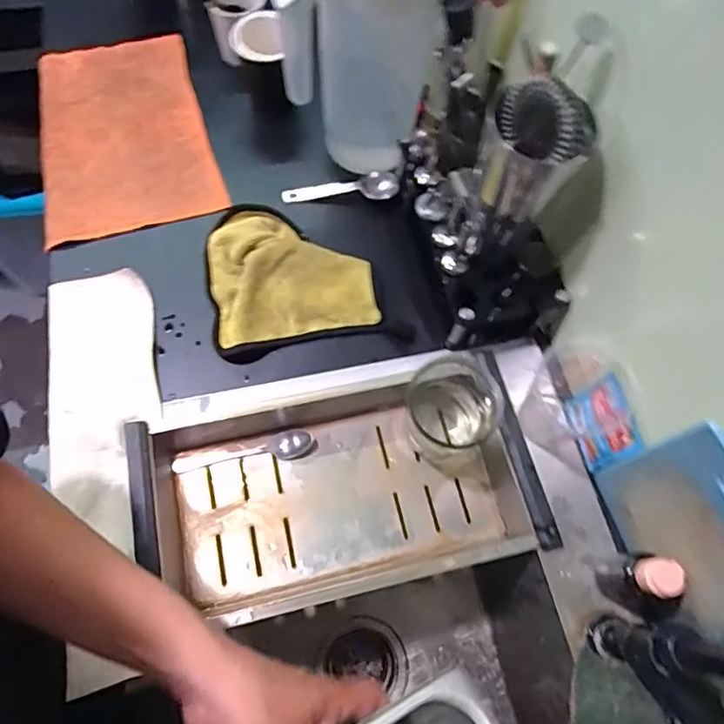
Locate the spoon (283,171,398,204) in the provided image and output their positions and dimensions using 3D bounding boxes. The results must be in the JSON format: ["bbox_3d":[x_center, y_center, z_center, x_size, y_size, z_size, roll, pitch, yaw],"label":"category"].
[{"bbox_3d":[-0.026,-0.208,0.652,0.138,0.022,0.033,-6,68,-5],"label":"spoon"}]

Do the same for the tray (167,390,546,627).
[{"bbox_3d":[-0.014,0.132,0.541,0.337,0.058,0.181,-12,68,-8],"label":"tray"}]

